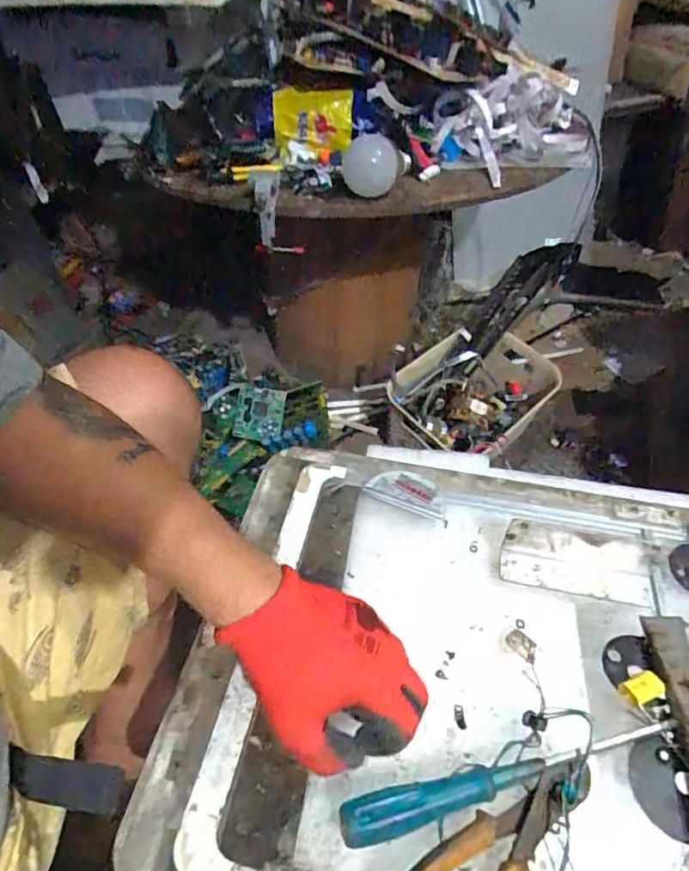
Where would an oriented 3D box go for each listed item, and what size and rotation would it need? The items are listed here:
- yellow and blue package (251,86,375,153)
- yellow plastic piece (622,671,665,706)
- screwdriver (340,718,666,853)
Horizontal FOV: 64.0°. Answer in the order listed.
[{"bbox_3d":[-0.035,-0.403,0.706,0.152,0.070,0.037,6,21,7],"label":"yellow and blue package"},{"bbox_3d":[0.230,0.195,0.425,0.027,0.013,0.018,-17,47,-17],"label":"yellow plastic piece"},{"bbox_3d":[0.117,0.239,0.384,0.242,0.025,0.026,-10,46,-10],"label":"screwdriver"}]

